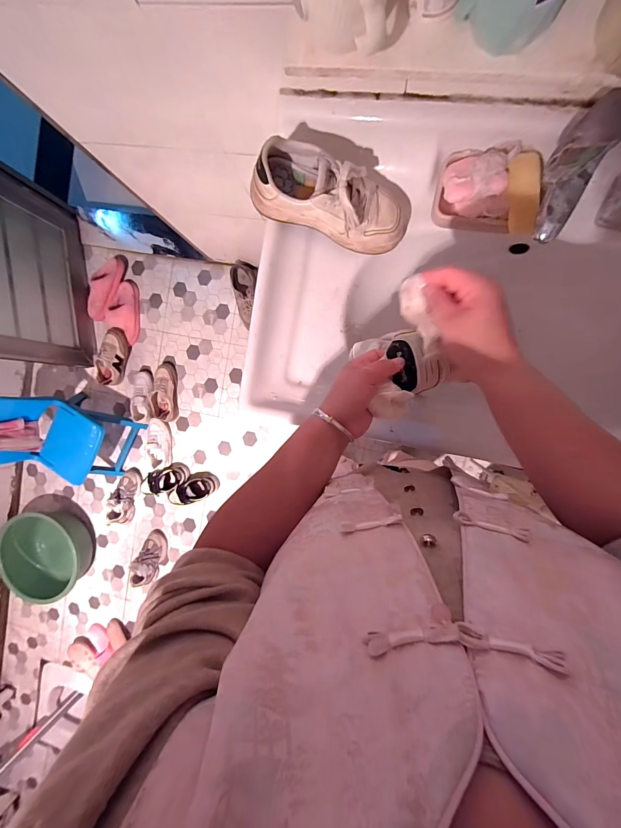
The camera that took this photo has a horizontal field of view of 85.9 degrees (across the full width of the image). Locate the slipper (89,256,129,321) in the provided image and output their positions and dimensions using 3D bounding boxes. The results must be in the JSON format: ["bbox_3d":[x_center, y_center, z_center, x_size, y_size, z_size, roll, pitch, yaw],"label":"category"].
[{"bbox_3d":[-0.825,-0.515,1.336,0.116,0.057,0.274,16,81,8],"label":"slipper"}]

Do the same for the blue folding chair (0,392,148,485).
[{"bbox_3d":[-0.909,0.092,1.228,0.319,0.392,0.274,31,97,7],"label":"blue folding chair"}]

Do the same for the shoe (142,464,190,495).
[{"bbox_3d":[-0.610,0.276,1.380,0.226,0.066,0.100,-21,89,10],"label":"shoe"}]

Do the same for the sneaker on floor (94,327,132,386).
[{"bbox_3d":[-0.803,-0.230,1.355,0.091,0.098,0.236,24,96,7],"label":"sneaker on floor"}]

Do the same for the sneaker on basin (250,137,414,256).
[{"bbox_3d":[0.040,-0.316,0.489,0.239,0.096,0.095,15,95,-12],"label":"sneaker on basin"}]

